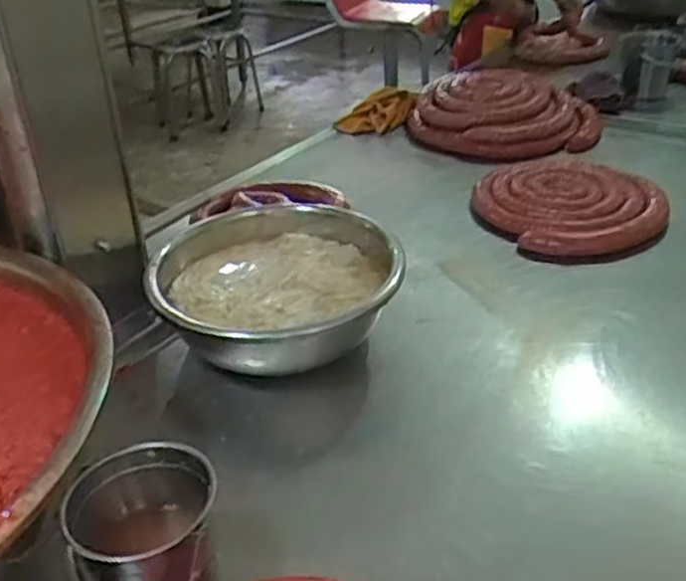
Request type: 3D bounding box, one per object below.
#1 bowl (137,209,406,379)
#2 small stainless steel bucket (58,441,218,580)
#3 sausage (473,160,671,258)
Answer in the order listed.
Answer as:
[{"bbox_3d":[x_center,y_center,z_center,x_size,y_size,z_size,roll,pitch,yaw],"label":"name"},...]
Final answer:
[{"bbox_3d":[-0.089,-0.002,1.077,0.338,0.115,0.324,-2,32,1],"label":"bowl"},{"bbox_3d":[-0.177,0.224,0.693,0.125,0.110,0.123,-2,32,1],"label":"small stainless steel bucket"},{"bbox_3d":[0.397,-0.175,1.398,0.319,0.041,0.375,-12,33,-13],"label":"sausage"}]

